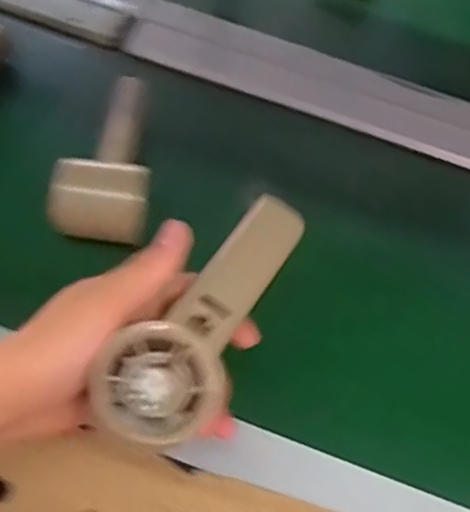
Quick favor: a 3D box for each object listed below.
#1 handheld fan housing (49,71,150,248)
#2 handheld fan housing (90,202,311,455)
[{"bbox_3d":[-0.099,-0.087,0.513,0.065,0.051,0.156,4,55,-7],"label":"handheld fan housing"},{"bbox_3d":[-0.009,0.027,0.348,0.052,0.034,0.159,28,58,14],"label":"handheld fan housing"}]

